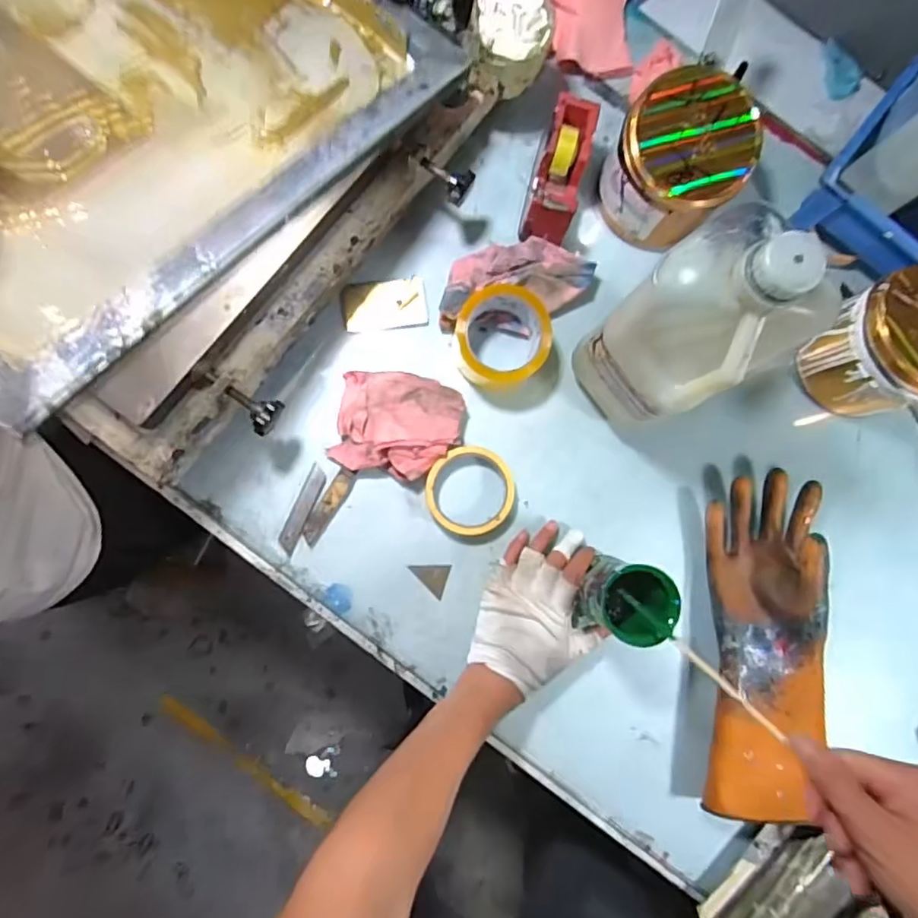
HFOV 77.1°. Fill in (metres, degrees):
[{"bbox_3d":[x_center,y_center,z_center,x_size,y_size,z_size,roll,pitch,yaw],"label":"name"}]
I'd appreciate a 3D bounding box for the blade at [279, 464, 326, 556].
[{"bbox_3d":[-0.168,0.054,0.618,0.020,0.007,0.094,25,83,-1],"label":"blade"}]

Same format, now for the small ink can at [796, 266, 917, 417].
[{"bbox_3d":[0.457,-0.119,0.613,0.129,0.108,0.124,0,84,-4],"label":"small ink can"}]

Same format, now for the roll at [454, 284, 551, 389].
[{"bbox_3d":[0.044,-0.127,0.620,0.095,0.065,0.100,0,84,-4],"label":"roll"}]

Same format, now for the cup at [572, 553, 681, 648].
[{"bbox_3d":[0.158,0.135,0.557,0.070,0.107,0.070,7,84,-3],"label":"cup"}]

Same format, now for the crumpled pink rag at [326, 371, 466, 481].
[{"bbox_3d":[-0.065,-0.037,0.616,0.132,0.039,0.112,12,84,-3],"label":"crumpled pink rag"}]

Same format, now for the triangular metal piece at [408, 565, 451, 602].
[{"bbox_3d":[-0.032,0.133,0.627,0.043,0.004,0.036,2,84,-4],"label":"triangular metal piece"}]

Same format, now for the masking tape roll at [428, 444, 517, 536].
[{"bbox_3d":[0.012,0.035,0.623,0.094,0.025,0.093,0,84,-4],"label":"masking tape roll"}]

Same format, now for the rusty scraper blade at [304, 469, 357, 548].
[{"bbox_3d":[-0.140,0.051,0.617,0.021,0.004,0.087,33,83,-7],"label":"rusty scraper blade"}]

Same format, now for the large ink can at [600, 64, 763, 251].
[{"bbox_3d":[0.232,-0.314,0.620,0.128,0.128,0.125,0,84,-4],"label":"large ink can"}]

